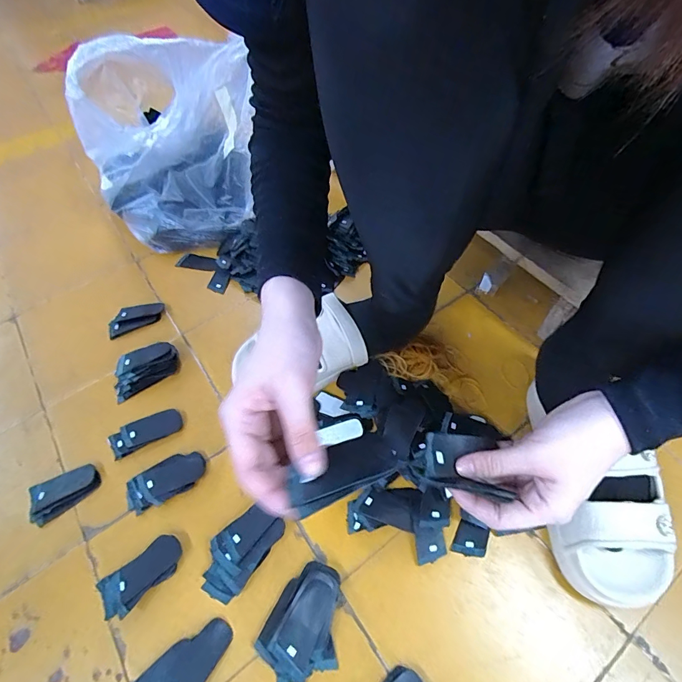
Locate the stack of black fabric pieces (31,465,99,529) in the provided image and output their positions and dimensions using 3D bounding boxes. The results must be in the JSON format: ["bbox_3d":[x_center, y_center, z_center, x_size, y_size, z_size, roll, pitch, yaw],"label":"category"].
[{"bbox_3d":[-0.331,0.177,0.462,0.078,0.006,0.048,-31,59,-18],"label":"stack of black fabric pieces"}]

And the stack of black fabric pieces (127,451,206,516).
[{"bbox_3d":[-0.210,0.165,0.464,0.090,0.010,0.048,-29,59,-17],"label":"stack of black fabric pieces"}]

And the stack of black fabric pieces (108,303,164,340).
[{"bbox_3d":[-0.321,-0.034,0.610,0.084,0.022,0.041,-23,57,-13],"label":"stack of black fabric pieces"}]

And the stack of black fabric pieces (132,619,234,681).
[{"bbox_3d":[-0.151,0.312,0.364,0.104,0.006,0.047,-32,59,-18],"label":"stack of black fabric pieces"}]

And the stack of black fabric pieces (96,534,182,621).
[{"bbox_3d":[-0.209,0.245,0.407,0.085,0.013,0.045,-36,61,-21],"label":"stack of black fabric pieces"}]

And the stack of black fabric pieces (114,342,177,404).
[{"bbox_3d":[-0.278,0.035,0.545,0.098,0.034,0.056,-31,59,-18],"label":"stack of black fabric pieces"}]

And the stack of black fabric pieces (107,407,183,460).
[{"bbox_3d":[-0.251,0.115,0.499,0.085,0.010,0.039,-26,58,-15],"label":"stack of black fabric pieces"}]

